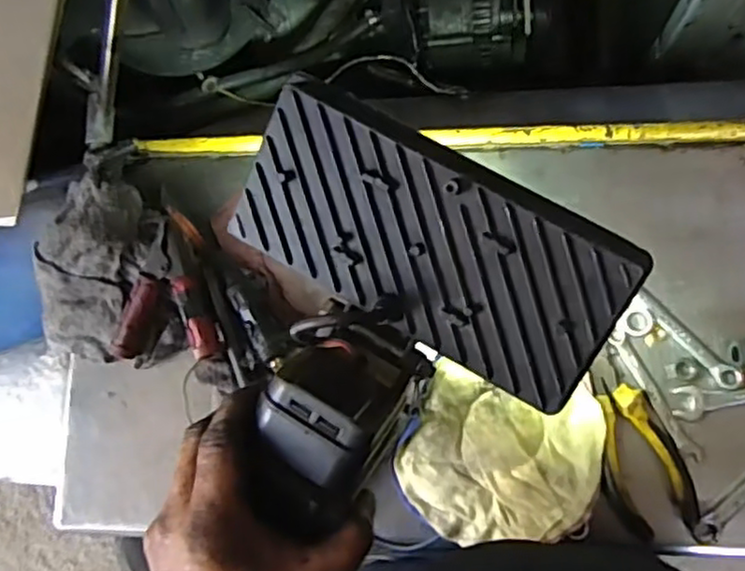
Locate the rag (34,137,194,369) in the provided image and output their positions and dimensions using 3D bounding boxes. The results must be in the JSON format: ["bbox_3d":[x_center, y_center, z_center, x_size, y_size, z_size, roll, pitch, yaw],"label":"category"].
[{"bbox_3d":[-0.228,-0.026,0.570,0.128,0.051,0.193,-11,81,2],"label":"rag"}]

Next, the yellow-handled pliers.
[{"bbox_3d":[0.196,0.120,0.500,0.057,0.019,0.133,-14,81,1],"label":"yellow-handled pliers"}]

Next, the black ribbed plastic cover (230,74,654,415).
[{"bbox_3d":[0.030,-0.023,0.368,0.208,0.019,0.099,30,110,9],"label":"black ribbed plastic cover"}]

